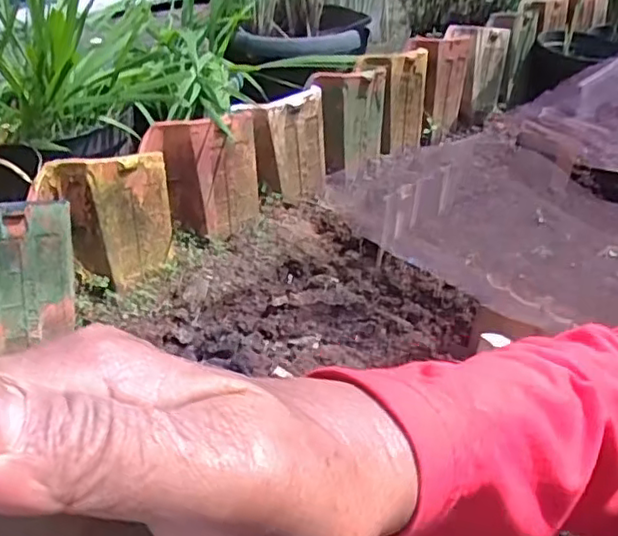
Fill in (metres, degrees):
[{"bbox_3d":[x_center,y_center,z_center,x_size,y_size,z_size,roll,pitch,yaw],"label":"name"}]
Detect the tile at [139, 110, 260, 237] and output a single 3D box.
[{"bbox_3d":[-0.180,-0.151,1.100,0.195,0.216,0.084,-9,36,-14],"label":"tile"}]

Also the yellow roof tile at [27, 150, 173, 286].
[{"bbox_3d":[-0.302,-0.069,0.981,0.201,0.197,0.088,-20,40,-27],"label":"yellow roof tile"}]

